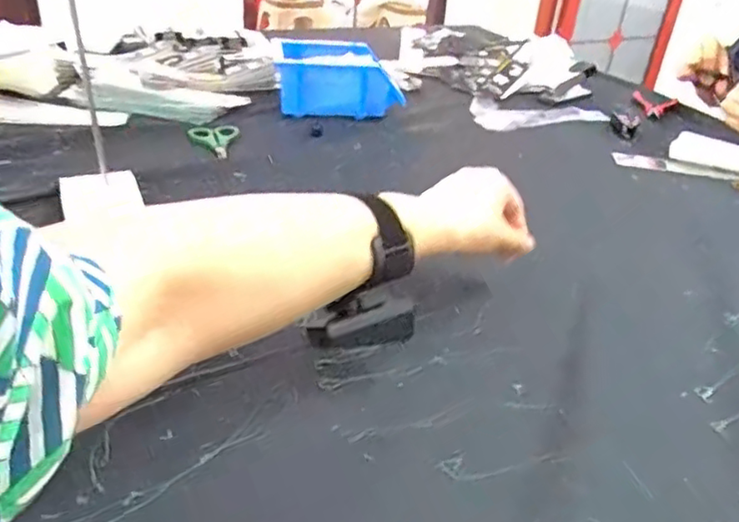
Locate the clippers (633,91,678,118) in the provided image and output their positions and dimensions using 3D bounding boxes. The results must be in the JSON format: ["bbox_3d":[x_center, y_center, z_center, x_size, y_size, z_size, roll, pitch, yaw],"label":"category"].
[{"bbox_3d":[0.471,-0.260,1.048,0.069,0.016,0.083,21,35,21],"label":"clippers"}]

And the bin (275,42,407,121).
[{"bbox_3d":[-0.046,-0.270,0.918,0.181,0.070,0.119,0,33,-8],"label":"bin"}]

